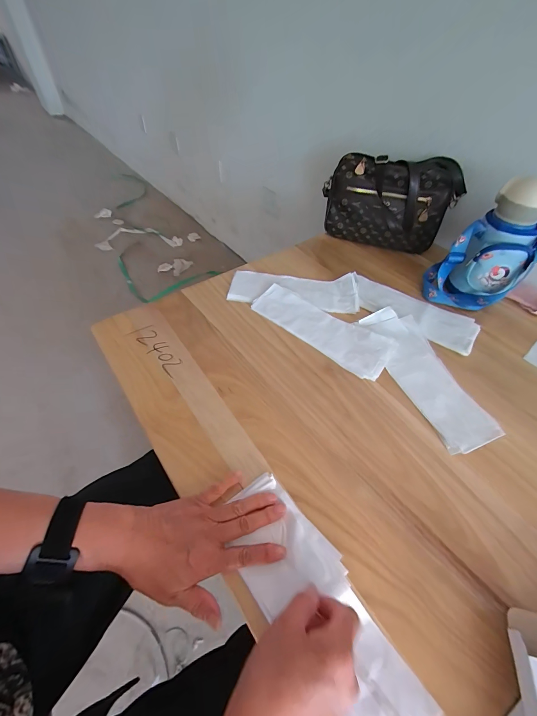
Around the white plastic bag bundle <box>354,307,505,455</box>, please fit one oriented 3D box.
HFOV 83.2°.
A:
[{"bbox_3d":[0.249,0.020,0.488,0.098,0.010,0.262,-14,55,-12],"label":"white plastic bag bundle"}]

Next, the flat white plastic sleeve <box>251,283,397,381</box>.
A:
[{"bbox_3d":[0.090,-0.055,0.537,0.255,0.008,0.091,31,58,20],"label":"flat white plastic sleeve"}]

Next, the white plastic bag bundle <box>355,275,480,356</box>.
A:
[{"bbox_3d":[0.271,-0.092,0.567,0.229,0.019,0.097,28,57,18],"label":"white plastic bag bundle"}]

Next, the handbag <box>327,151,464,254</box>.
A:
[{"bbox_3d":[0.261,-0.336,0.666,0.272,0.164,0.104,8,52,4],"label":"handbag"}]

